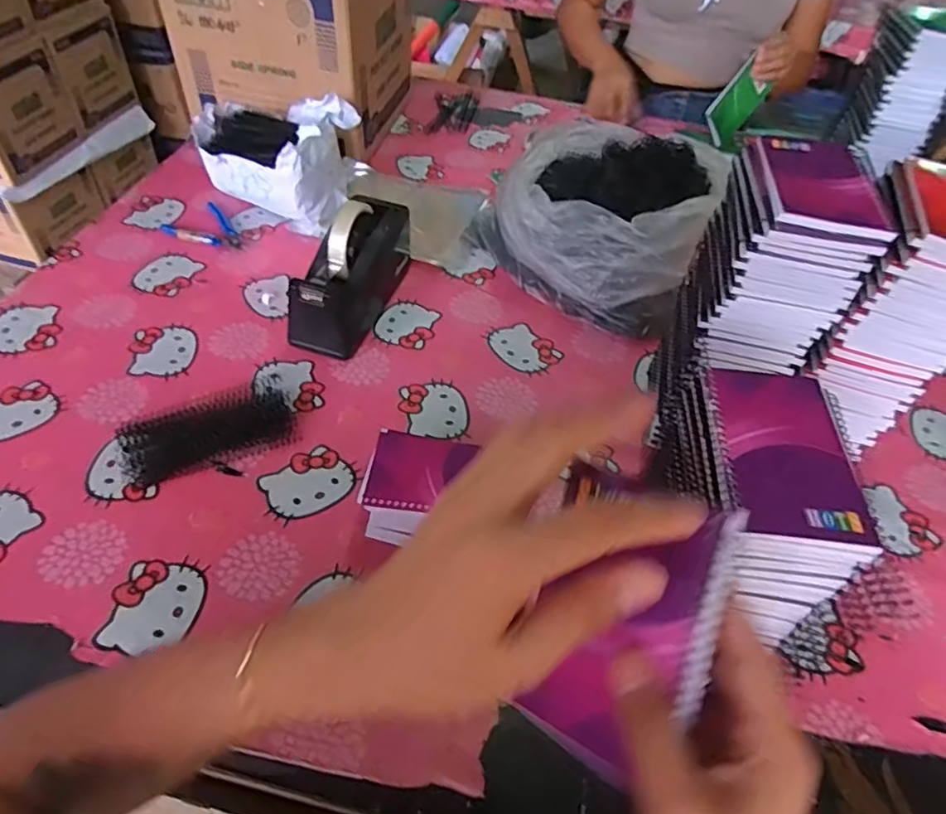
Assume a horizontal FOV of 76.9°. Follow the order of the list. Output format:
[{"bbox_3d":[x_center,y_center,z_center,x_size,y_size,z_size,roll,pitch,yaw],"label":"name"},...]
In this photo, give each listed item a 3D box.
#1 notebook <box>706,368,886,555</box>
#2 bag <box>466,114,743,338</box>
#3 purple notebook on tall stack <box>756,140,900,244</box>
[{"bbox_3d":[0.190,0.025,0.363,0.078,0.009,0.125,7,49,1],"label":"notebook"},{"bbox_3d":[0.173,-0.268,0.801,0.288,0.148,0.306,26,52,16],"label":"bag"},{"bbox_3d":[0.263,-0.170,0.451,0.084,0.010,0.128,10,49,3],"label":"purple notebook on tall stack"}]

